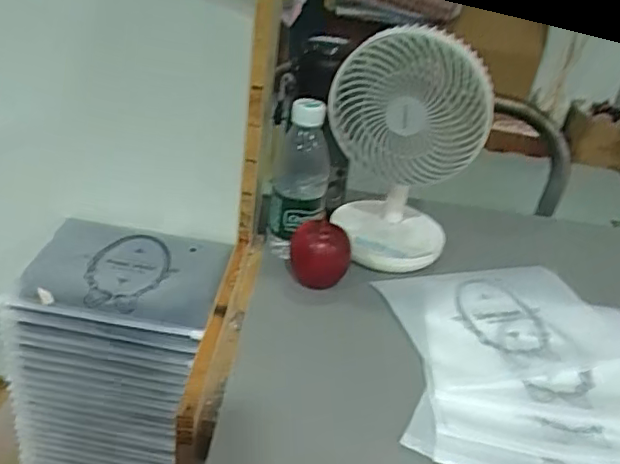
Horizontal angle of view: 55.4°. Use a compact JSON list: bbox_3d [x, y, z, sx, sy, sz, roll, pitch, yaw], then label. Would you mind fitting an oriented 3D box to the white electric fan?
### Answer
[{"bbox_3d":[0.106,-0.100,0.665,0.159,0.258,0.122,13,25,11],"label":"white electric fan"}]

